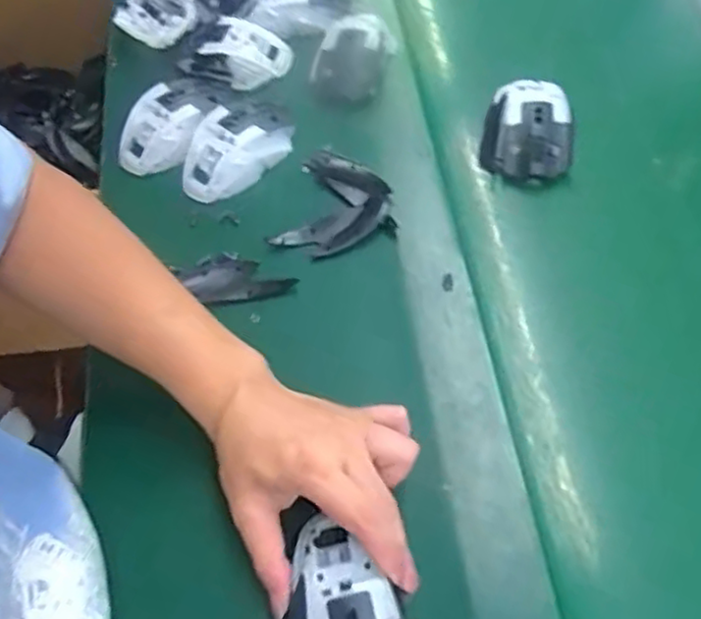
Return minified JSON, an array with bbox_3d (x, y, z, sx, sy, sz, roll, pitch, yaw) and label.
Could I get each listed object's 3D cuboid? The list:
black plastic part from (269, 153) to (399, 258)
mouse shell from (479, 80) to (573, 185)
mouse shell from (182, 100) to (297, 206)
[{"bbox_3d":[-0.007,-0.082,0.566,0.091,0.015,0.092,14,62,12],"label":"black plastic part"},{"bbox_3d":[0.150,-0.148,0.584,0.072,0.041,0.081,9,61,9],"label":"mouse shell"},{"bbox_3d":[-0.101,-0.142,0.601,0.068,0.033,0.104,32,66,20],"label":"mouse shell"}]

